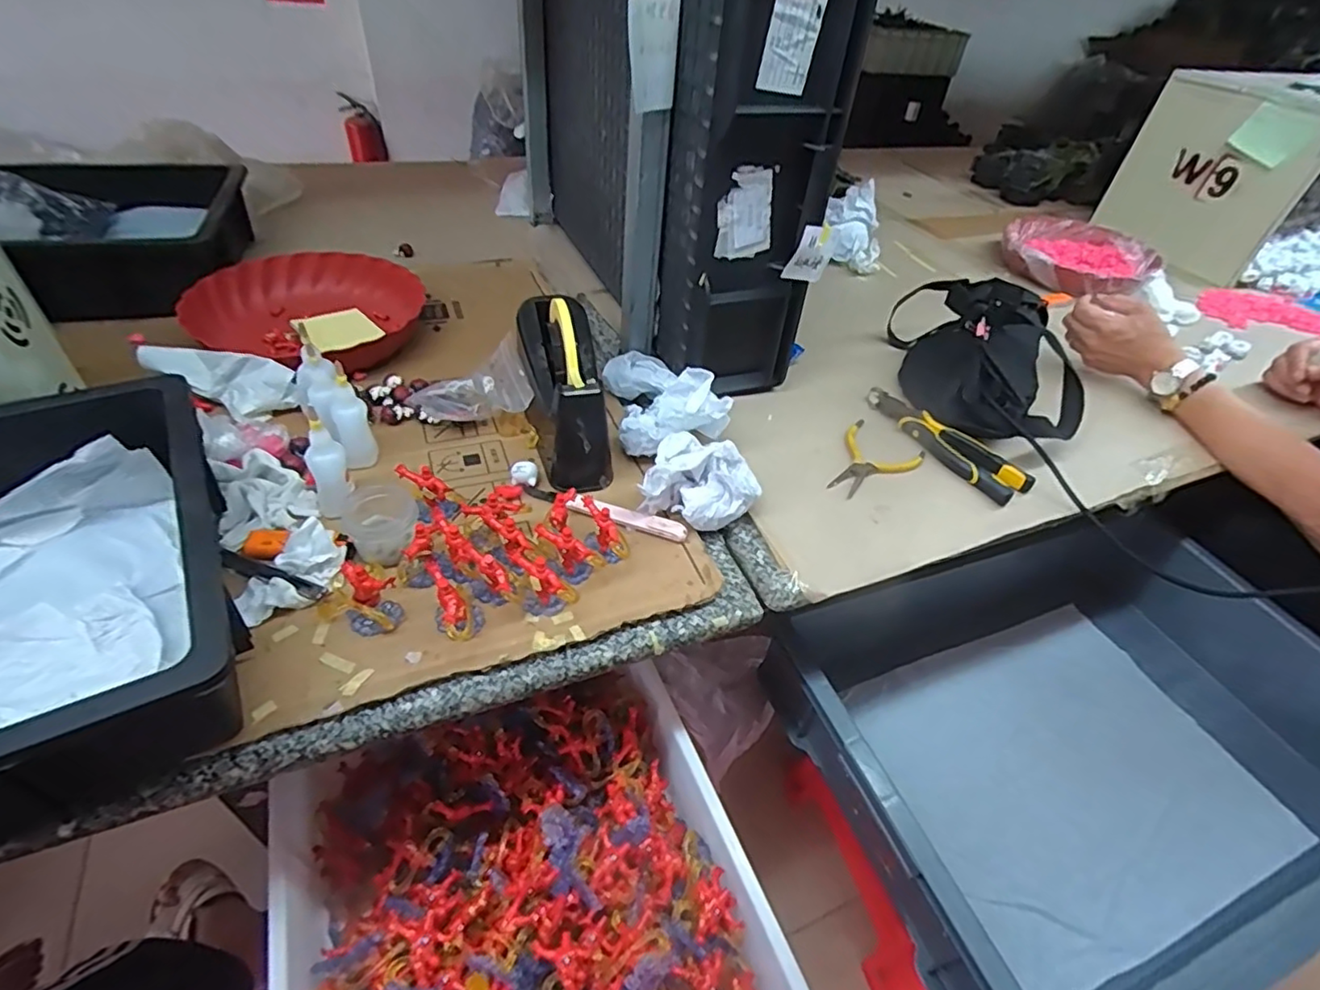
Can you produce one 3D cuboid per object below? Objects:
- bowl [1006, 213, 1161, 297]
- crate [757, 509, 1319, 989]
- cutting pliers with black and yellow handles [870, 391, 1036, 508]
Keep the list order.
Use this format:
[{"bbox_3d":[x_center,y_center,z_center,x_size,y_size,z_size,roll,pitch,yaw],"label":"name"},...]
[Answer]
[{"bbox_3d":[0.725,-0.416,1.081,0.244,0.054,0.277,33,49,25],"label":"bowl"},{"bbox_3d":[0.469,0.255,0.672,0.621,0.140,0.403,-12,46,-19],"label":"crate"},{"bbox_3d":[0.307,-0.062,0.671,0.058,0.014,0.195,-19,50,-26],"label":"cutting pliers with black and yellow handles"}]

